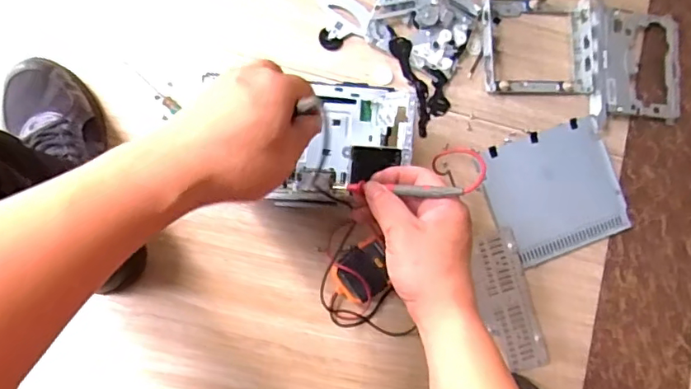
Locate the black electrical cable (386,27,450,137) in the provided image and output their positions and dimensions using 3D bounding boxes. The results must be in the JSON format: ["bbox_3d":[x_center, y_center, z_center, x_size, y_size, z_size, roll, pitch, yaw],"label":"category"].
[{"bbox_3d":[0.097,-0.147,0.660,0.055,0.011,0.134,-20,90,-8],"label":"black electrical cable"}]

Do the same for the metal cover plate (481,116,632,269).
[{"bbox_3d":[0.274,-0.005,0.689,0.170,0.007,0.159,-19,90,-8],"label":"metal cover plate"}]

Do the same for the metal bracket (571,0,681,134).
[{"bbox_3d":[0.382,-0.179,0.702,0.148,0.022,0.170,-6,88,-8],"label":"metal bracket"}]

